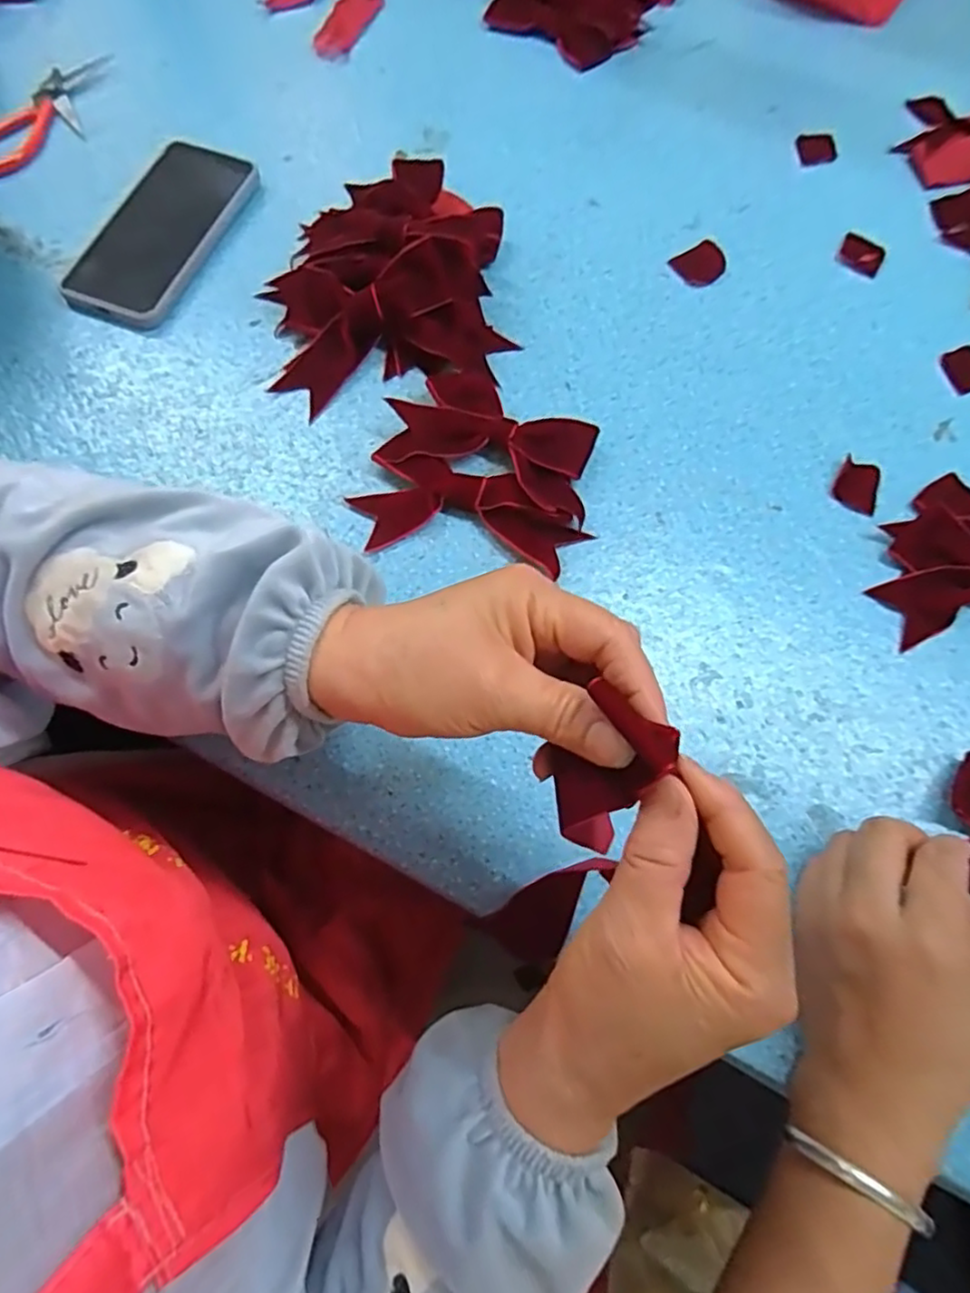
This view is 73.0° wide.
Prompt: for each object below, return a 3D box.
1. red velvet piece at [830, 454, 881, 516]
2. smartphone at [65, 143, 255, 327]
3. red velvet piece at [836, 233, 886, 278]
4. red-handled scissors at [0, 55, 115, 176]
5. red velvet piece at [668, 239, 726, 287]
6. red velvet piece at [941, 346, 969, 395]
[{"bbox_3d":[0.244,-0.106,0.427,0.028,0.004,0.035,26,73,9],"label":"red velvet piece"},{"bbox_3d":[-0.239,-0.307,0.485,0.084,0.015,0.164,21,72,7],"label":"smartphone"},{"bbox_3d":[0.287,-0.298,0.497,0.033,0.004,0.031,33,74,10],"label":"red velvet piece"},{"bbox_3d":[-0.354,-0.434,0.532,0.064,0.011,0.161,26,73,9],"label":"red-handled scissors"},{"bbox_3d":[0.161,-0.287,0.490,0.036,0.007,0.034,-34,74,-11],"label":"red velvet piece"},{"bbox_3d":[0.341,-0.197,0.462,0.034,0.004,0.034,-21,72,-7],"label":"red velvet piece"}]

